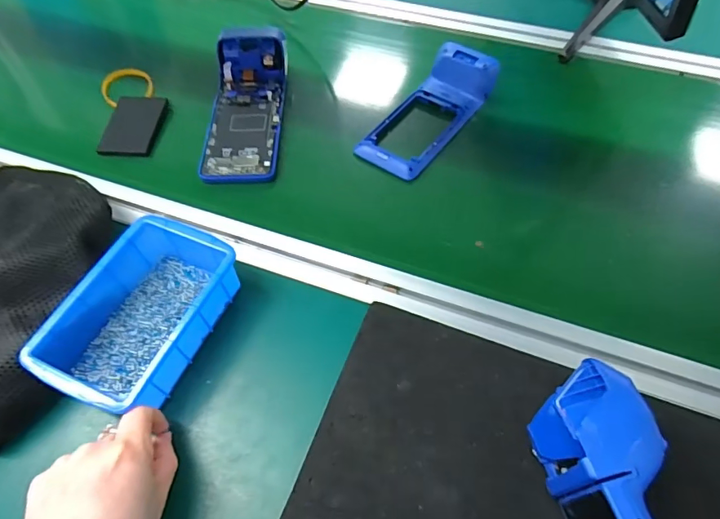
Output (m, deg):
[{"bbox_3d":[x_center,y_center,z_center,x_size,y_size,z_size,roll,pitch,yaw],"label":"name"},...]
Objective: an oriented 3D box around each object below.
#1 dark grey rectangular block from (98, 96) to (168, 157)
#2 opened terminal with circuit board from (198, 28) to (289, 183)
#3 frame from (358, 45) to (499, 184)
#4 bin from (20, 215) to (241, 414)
[{"bbox_3d":[-0.262,-0.156,0.534,0.059,0.012,0.101,2,57,2],"label":"dark grey rectangular block"},{"bbox_3d":[-0.132,-0.183,0.526,0.082,0.044,0.213,0,57,1],"label":"opened terminal with circuit board"},{"bbox_3d":[0.080,-0.173,0.522,0.081,0.039,0.196,32,63,20],"label":"frame"},{"bbox_3d":[-0.170,0.042,0.370,0.096,0.050,0.151,21,60,14],"label":"bin"}]

